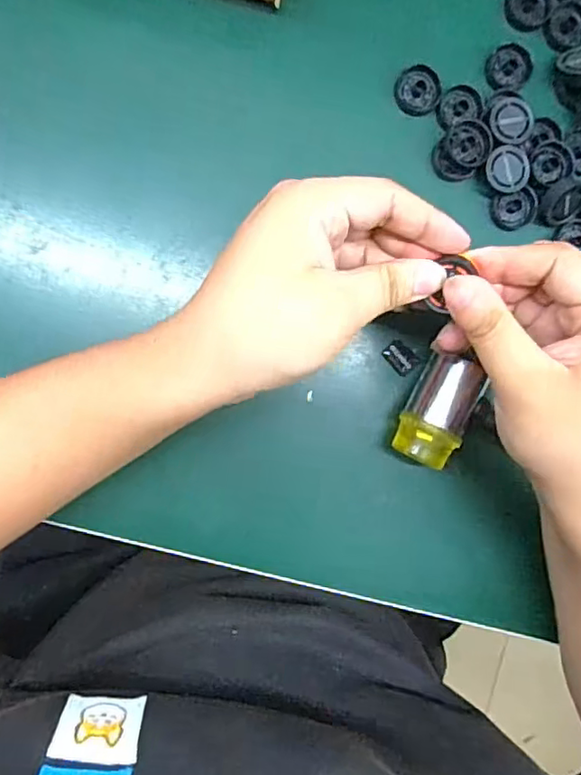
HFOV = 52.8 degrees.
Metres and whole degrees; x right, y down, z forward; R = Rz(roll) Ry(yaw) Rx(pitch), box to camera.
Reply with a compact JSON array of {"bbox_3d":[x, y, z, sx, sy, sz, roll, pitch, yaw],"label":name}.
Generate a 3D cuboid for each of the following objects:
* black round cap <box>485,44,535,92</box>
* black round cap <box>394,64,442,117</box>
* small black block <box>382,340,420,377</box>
[{"bbox_3d":[0.123,-0.179,0.329,0.026,0.004,0.024,-1,95,-7],"label":"black round cap"},{"bbox_3d":[0.070,-0.164,0.322,0.025,0.004,0.026,-1,95,-7],"label":"black round cap"},{"bbox_3d":[0.063,-0.017,0.339,0.018,0.005,0.015,43,89,-8],"label":"small black block"}]

